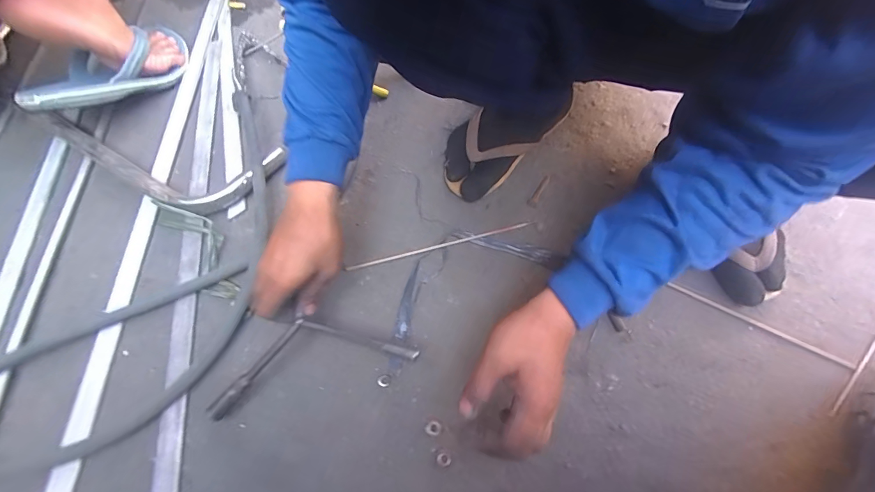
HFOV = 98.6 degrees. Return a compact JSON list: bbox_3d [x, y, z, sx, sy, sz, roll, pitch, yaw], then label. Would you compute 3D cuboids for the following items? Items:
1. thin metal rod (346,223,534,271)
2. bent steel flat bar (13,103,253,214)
[{"bbox_3d":[0.004,-0.002,0.488,0.243,0.008,0.010,-14,65,-8],"label":"thin metal rod"},{"bbox_3d":[-0.432,-0.115,0.505,0.371,0.033,0.074,17,65,7],"label":"bent steel flat bar"}]

